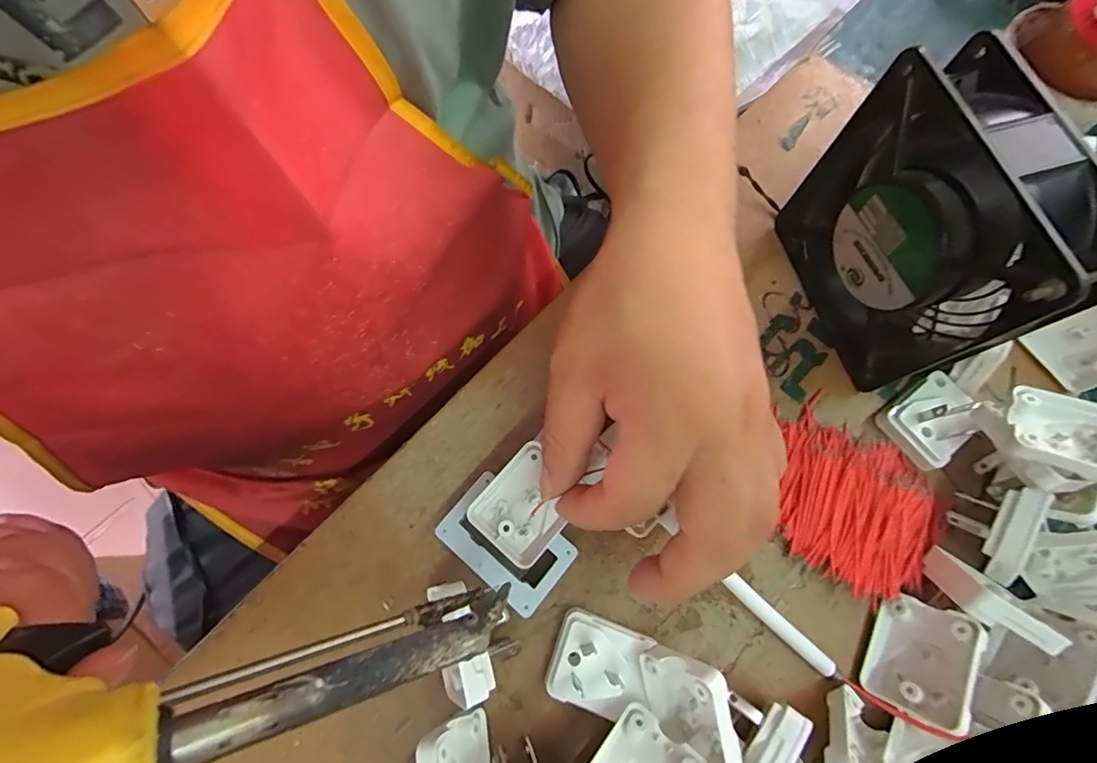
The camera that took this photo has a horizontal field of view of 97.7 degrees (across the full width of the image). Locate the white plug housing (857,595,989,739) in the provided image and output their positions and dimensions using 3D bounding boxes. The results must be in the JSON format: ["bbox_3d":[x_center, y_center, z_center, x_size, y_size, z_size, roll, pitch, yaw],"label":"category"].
[{"bbox_3d":[0.168,0.125,0.215,0.009,0.038,0.047,37,72,-26],"label":"white plug housing"}]

